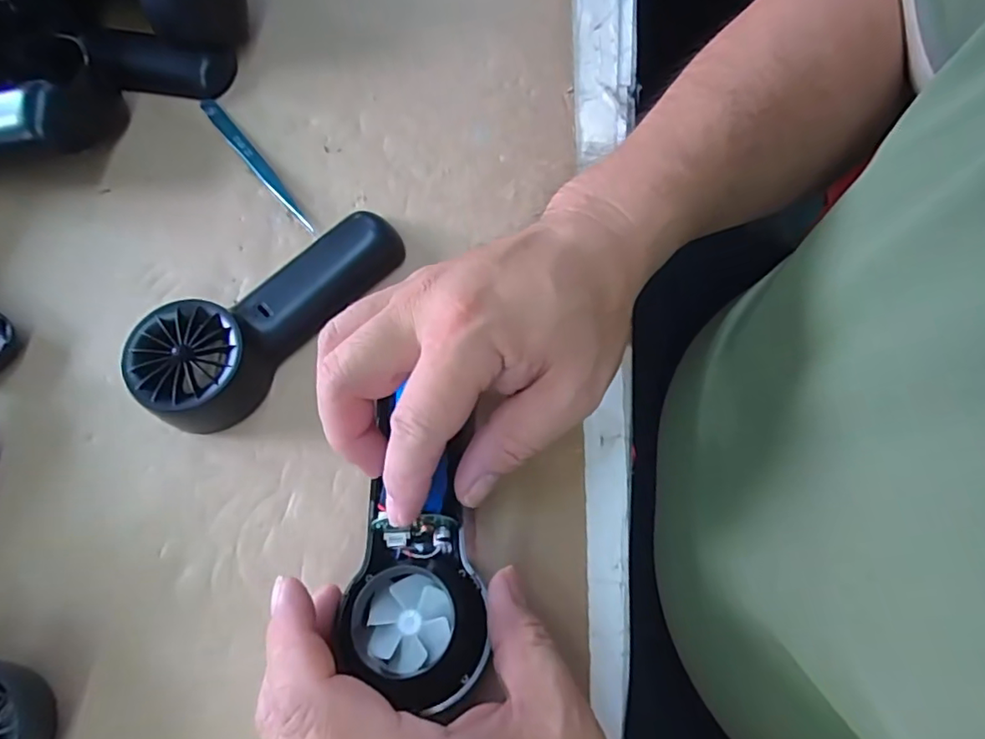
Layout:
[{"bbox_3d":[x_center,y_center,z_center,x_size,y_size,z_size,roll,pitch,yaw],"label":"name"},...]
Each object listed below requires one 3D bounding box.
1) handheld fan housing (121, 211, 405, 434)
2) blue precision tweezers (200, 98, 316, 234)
[{"bbox_3d":[-0.109,-0.029,0.295,0.145,0.031,0.056,-36,74,-13],"label":"handheld fan housing"},{"bbox_3d":[-0.140,-0.123,0.340,0.010,0.007,0.125,-36,74,-13],"label":"blue precision tweezers"}]

